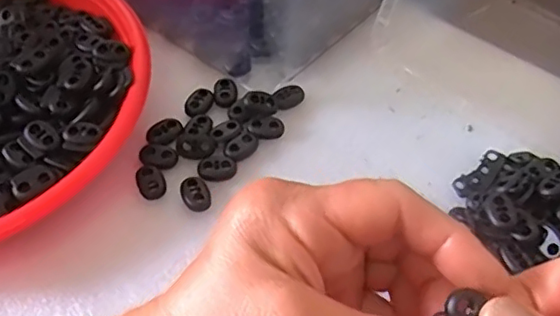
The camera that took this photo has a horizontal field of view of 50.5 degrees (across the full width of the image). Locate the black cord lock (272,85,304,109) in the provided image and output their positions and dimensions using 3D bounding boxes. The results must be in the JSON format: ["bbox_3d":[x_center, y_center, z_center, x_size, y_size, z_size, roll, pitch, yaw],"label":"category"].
[{"bbox_3d":[0.005,-0.038,0.365,0.023,0.005,0.013,-31,60,-24],"label":"black cord lock"}]

